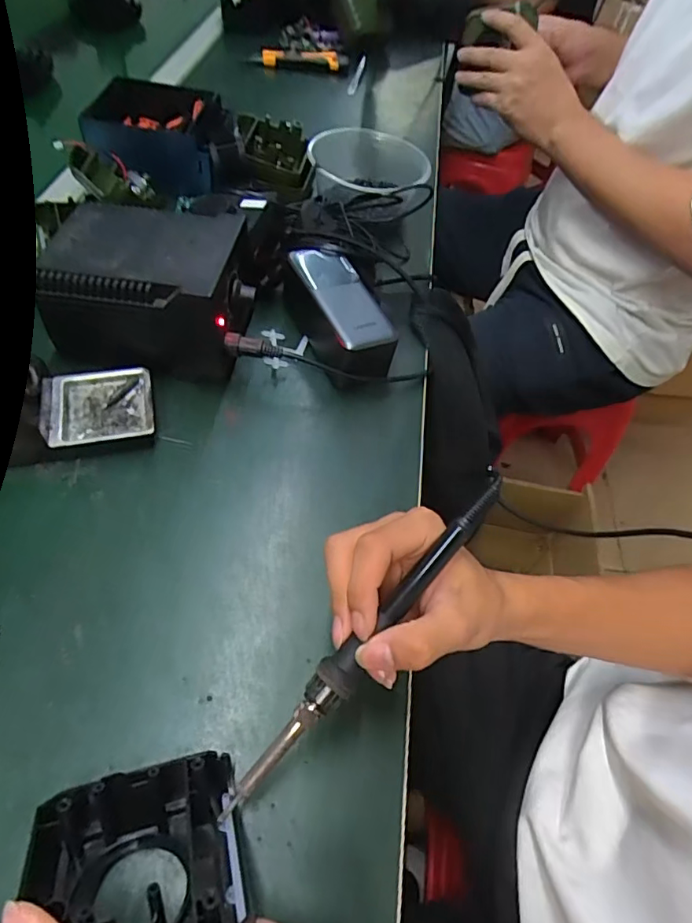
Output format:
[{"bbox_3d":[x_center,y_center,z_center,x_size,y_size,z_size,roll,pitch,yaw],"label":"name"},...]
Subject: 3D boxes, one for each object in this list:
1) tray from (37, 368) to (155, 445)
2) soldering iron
[{"bbox_3d":[-0.188,-0.038,0.411,0.077,0.024,0.067,-9,55,-12],"label":"tray"},{"bbox_3d":[0.013,0.090,0.280,0.019,0.014,0.215,38,78,21],"label":"soldering iron"}]

